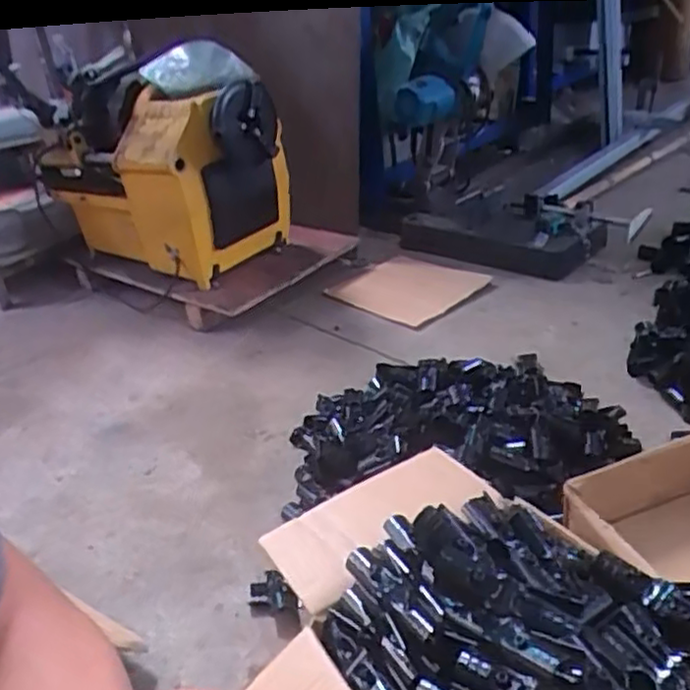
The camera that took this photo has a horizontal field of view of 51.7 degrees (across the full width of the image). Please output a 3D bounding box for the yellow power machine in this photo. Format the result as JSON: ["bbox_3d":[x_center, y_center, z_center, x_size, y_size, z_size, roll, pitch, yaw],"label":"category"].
[{"bbox_3d":[-0.399,-0.412,1.622,0.535,0.414,0.283,15,37,34],"label":"yellow power machine"}]

